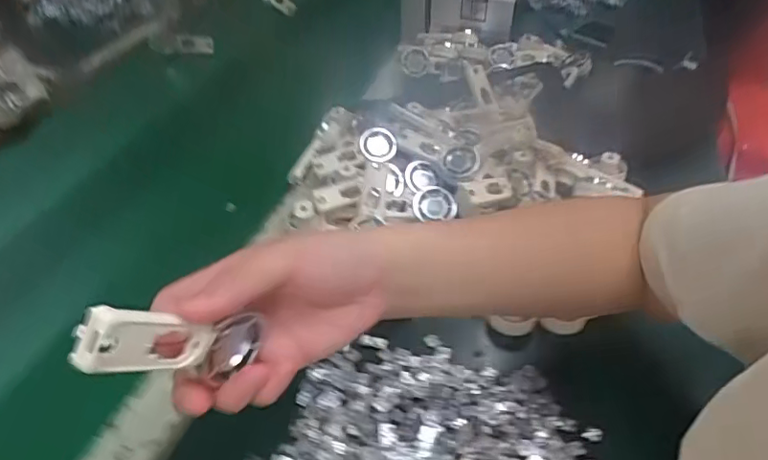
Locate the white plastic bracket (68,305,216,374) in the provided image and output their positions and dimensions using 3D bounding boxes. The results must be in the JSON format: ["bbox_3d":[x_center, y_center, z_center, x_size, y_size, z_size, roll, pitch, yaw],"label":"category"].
[{"bbox_3d":[-0.097,0.046,0.228,0.014,0.060,0.023,36,95,33],"label":"white plastic bracket"}]

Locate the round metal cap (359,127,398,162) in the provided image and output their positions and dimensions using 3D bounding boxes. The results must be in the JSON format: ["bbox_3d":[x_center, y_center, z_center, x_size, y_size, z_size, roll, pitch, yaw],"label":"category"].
[{"bbox_3d":[-0.006,-0.097,0.642,0.042,0.022,0.039,5,80,4],"label":"round metal cap"}]

